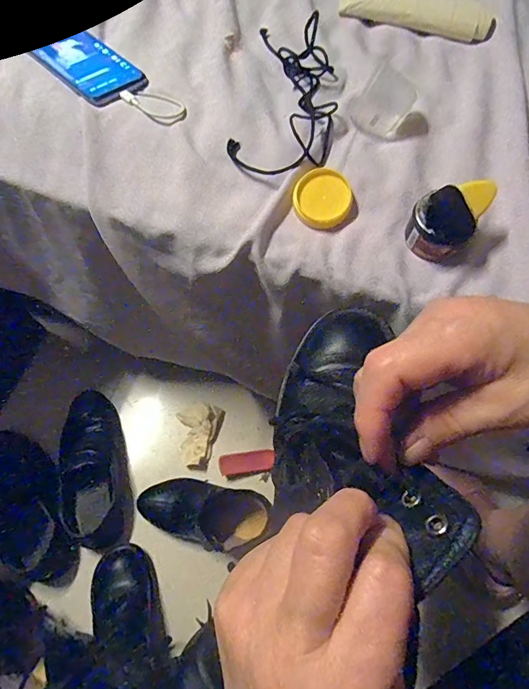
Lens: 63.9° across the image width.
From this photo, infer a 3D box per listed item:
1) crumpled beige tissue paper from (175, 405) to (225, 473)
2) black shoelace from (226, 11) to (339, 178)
[{"bbox_3d":[-0.131,0.166,0.787,0.088,0.032,0.120,16,69,7],"label":"crumpled beige tissue paper"},{"bbox_3d":[0.029,-0.273,0.447,0.101,0.028,0.211,12,67,3],"label":"black shoelace"}]

